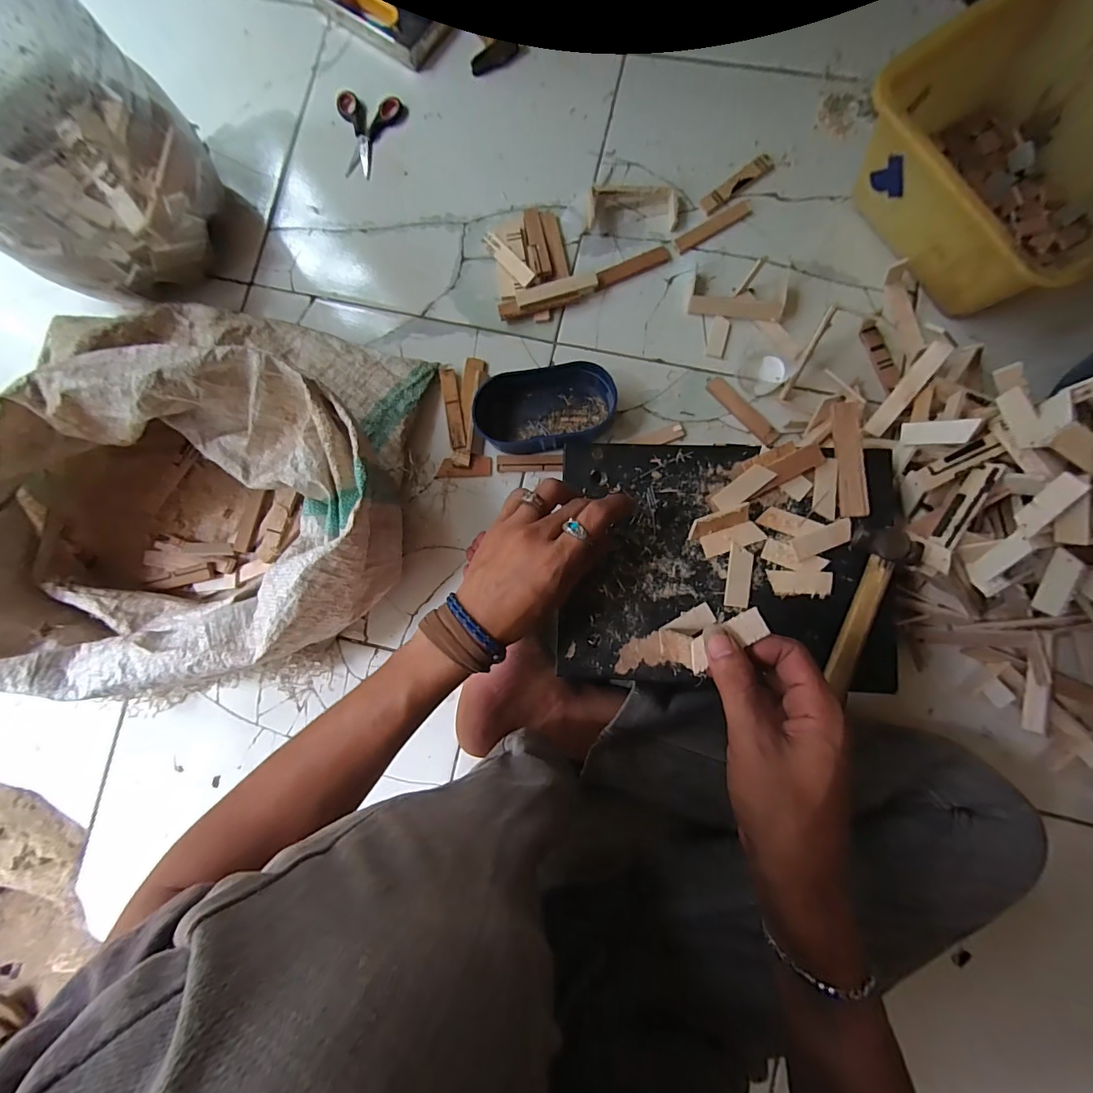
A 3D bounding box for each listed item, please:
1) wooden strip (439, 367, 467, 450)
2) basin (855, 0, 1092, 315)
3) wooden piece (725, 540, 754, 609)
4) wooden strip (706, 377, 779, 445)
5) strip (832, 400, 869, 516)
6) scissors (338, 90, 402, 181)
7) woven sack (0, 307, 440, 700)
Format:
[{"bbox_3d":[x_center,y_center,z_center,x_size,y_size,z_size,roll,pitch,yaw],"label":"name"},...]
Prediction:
[{"bbox_3d":[-0.111,-0.166,0.551,0.018,0.005,0.101,-10,84,2],"label":"wooden strip"},{"bbox_3d":[0.477,-0.386,0.475,0.249,0.129,0.263,-30,84,0],"label":"basin"},{"bbox_3d":[0.162,0.025,0.386,0.019,0.006,0.051,7,85,4],"label":"wooden piece"},{"bbox_3d":[0.225,-0.156,0.531,0.019,0.007,0.099,-40,84,-1],"label":"wooden strip"},{"bbox_3d":[0.256,-0.073,0.387,0.020,0.009,0.096,-2,85,3],"label":"strip"},{"bbox_3d":[-0.231,-0.525,0.588,0.079,0.008,0.113,6,85,4],"label":"scissors"},{"bbox_3d":[-0.371,-0.063,0.474,0.420,0.173,0.413,7,85,4],"label":"woven sack"}]

